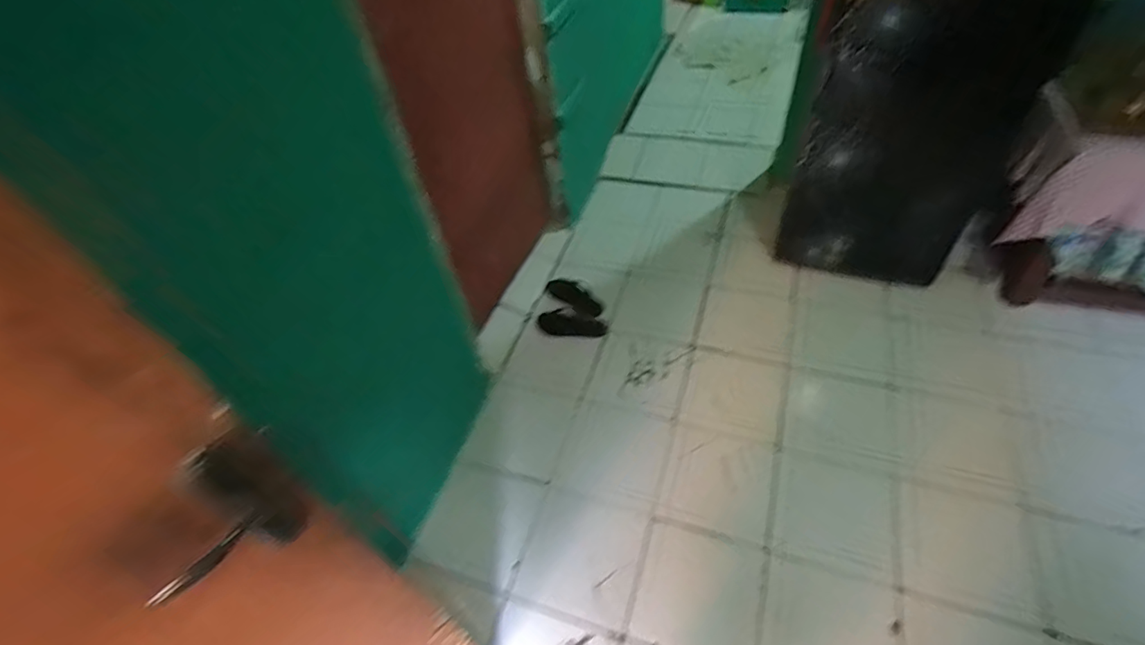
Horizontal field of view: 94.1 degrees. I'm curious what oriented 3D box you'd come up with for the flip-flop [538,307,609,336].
[{"bbox_3d":[0.001,-0.001,1.885,0.242,0.027,0.106,1,48,9],"label":"flip-flop"}]

